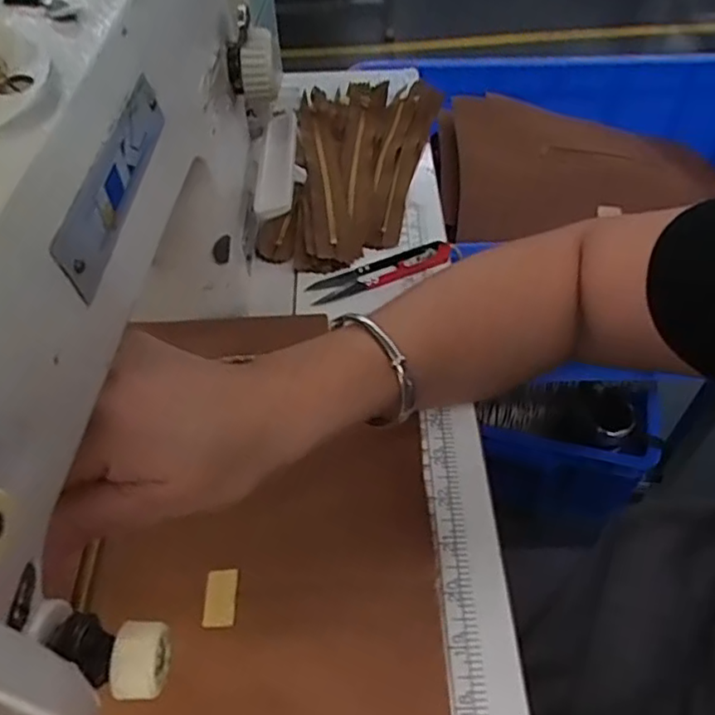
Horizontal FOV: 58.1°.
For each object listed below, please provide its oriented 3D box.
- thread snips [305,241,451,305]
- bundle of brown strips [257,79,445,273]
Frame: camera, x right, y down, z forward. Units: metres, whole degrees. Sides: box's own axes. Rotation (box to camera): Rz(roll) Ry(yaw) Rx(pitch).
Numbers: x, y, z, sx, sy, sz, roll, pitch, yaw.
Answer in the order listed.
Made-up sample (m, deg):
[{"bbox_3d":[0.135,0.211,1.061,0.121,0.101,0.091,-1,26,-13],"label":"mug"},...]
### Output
[{"bbox_3d":[0.017,-0.062,0.456,0.104,0.007,0.024,-19,52,-14],"label":"thread snips"},{"bbox_3d":[-0.006,-0.159,0.525,0.107,0.022,0.232,10,51,10],"label":"bundle of brown strips"}]

